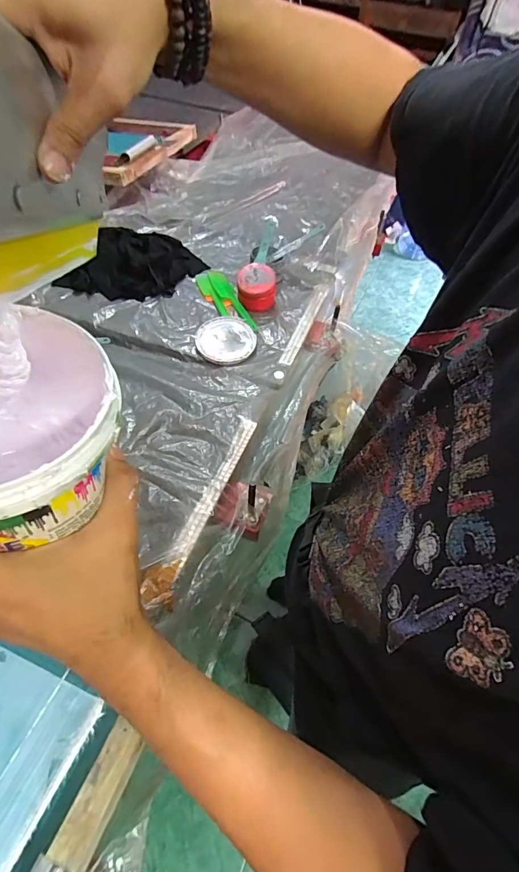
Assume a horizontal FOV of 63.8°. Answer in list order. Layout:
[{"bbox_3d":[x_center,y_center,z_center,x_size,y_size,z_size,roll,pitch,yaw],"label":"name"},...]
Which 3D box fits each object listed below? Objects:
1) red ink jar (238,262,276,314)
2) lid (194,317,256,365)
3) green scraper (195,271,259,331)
[{"bbox_3d":[-0.005,-0.352,0.986,0.088,0.078,0.087,2,52,-3],"label":"red ink jar"},{"bbox_3d":[-0.073,-0.215,0.919,0.128,0.021,0.132,2,52,-3],"label":"lid"},{"bbox_3d":[-0.086,-0.331,1.006,0.074,0.015,0.257,-16,55,-16],"label":"green scraper"}]

